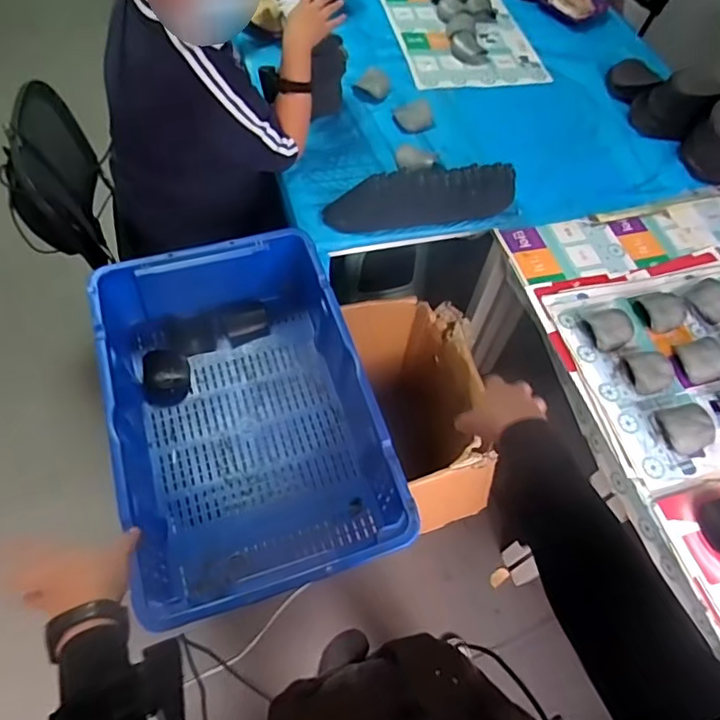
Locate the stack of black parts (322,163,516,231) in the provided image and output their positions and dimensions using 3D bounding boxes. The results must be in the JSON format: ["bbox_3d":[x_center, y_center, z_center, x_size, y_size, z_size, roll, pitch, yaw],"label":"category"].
[{"bbox_3d":[0.135,-0.340,1.186,0.407,0.102,0.069,-11,60,-11],"label":"stack of black parts"}]

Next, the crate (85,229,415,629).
[{"bbox_3d":[-0.214,0.092,1.052,0.424,0.168,0.663,-15,61,-13],"label":"crate"}]

